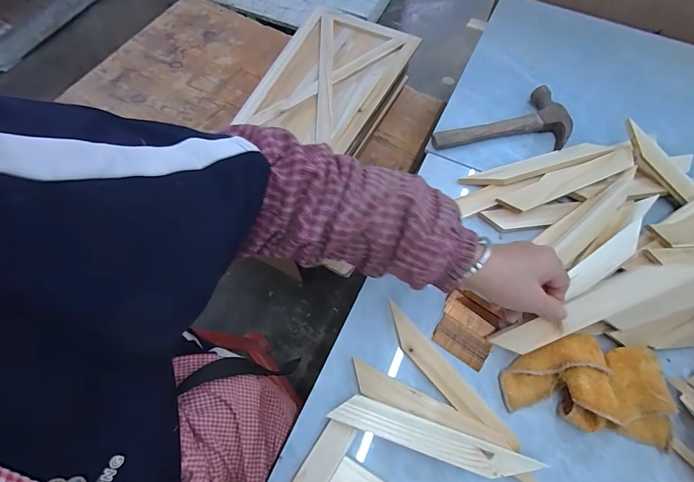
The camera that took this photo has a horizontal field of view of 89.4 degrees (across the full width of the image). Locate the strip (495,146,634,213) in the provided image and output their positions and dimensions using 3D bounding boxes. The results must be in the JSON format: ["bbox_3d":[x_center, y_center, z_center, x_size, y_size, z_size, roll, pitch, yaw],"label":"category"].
[{"bbox_3d":[0.276,-0.077,0.437,0.187,0.012,0.033,-22,73,-9],"label":"strip"}]

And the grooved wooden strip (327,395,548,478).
[{"bbox_3d":[0.077,0.181,0.322,0.182,0.004,0.027,16,69,7],"label":"grooved wooden strip"}]

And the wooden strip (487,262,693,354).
[{"bbox_3d":[0.234,0.064,0.337,0.187,0.007,0.028,-31,77,14],"label":"wooden strip"}]

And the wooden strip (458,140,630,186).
[{"bbox_3d":[0.262,-0.102,0.459,0.223,0.011,0.030,-14,57,-1],"label":"wooden strip"}]

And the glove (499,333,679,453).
[{"bbox_3d":[0.239,0.141,0.346,0.151,0.044,0.084,8,66,4],"label":"glove"}]

